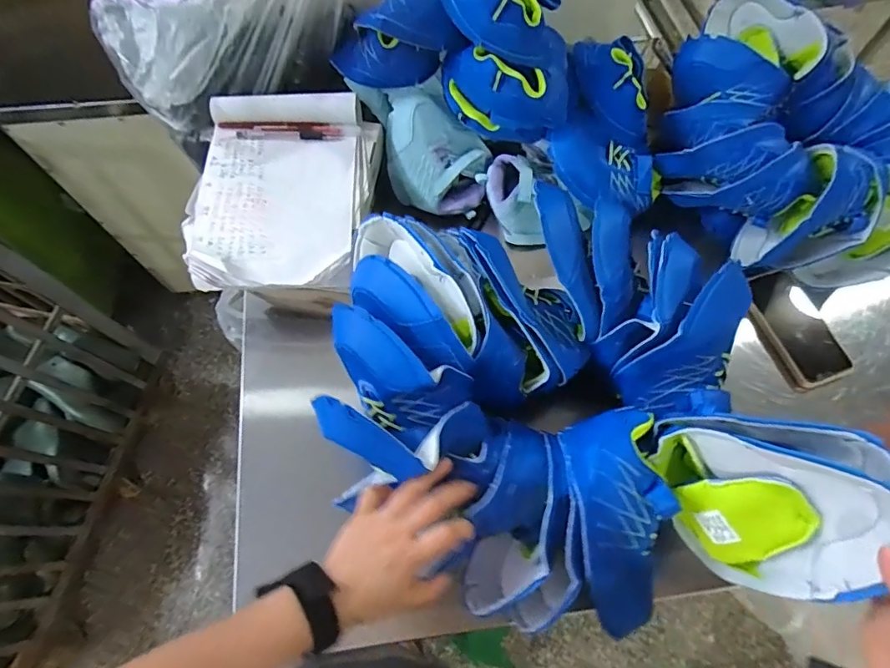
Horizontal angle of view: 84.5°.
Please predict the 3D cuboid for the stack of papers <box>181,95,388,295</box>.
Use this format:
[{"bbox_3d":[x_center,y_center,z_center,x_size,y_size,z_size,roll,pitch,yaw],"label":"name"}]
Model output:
[{"bbox_3d":[-0.204,-0.184,0.614,0.217,0.047,0.283,5,66,2],"label":"stack of papers"}]

